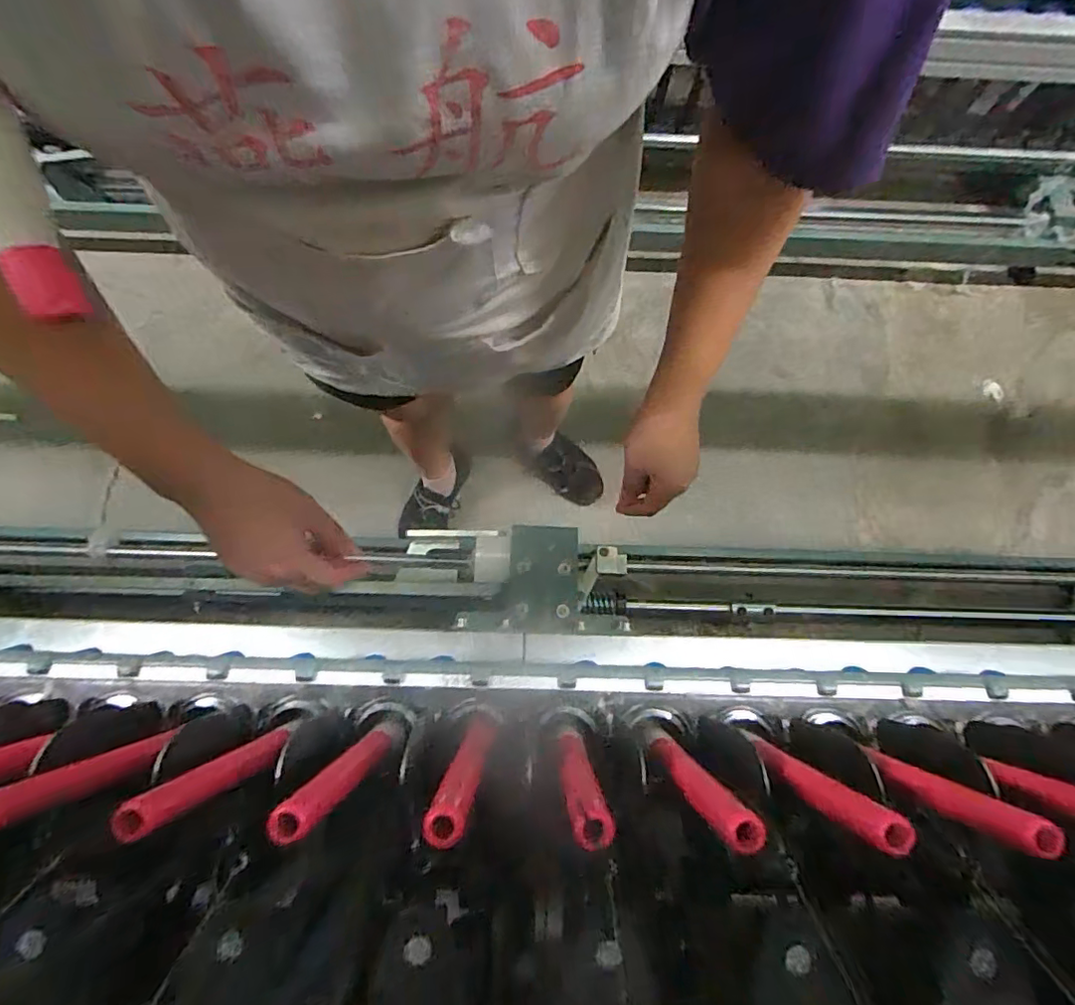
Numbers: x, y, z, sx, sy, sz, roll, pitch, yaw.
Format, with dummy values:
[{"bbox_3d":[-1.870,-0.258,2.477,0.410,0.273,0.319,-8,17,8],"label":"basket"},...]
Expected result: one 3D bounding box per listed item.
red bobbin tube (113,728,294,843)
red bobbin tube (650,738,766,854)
[{"bbox_3d":[-0.182,0.155,0.314,0.016,0.135,0.020,-28,80,-6],"label":"red bobbin tube"},{"bbox_3d":[0.090,0.159,0.313,0.018,0.143,0.020,-38,82,-8],"label":"red bobbin tube"}]

